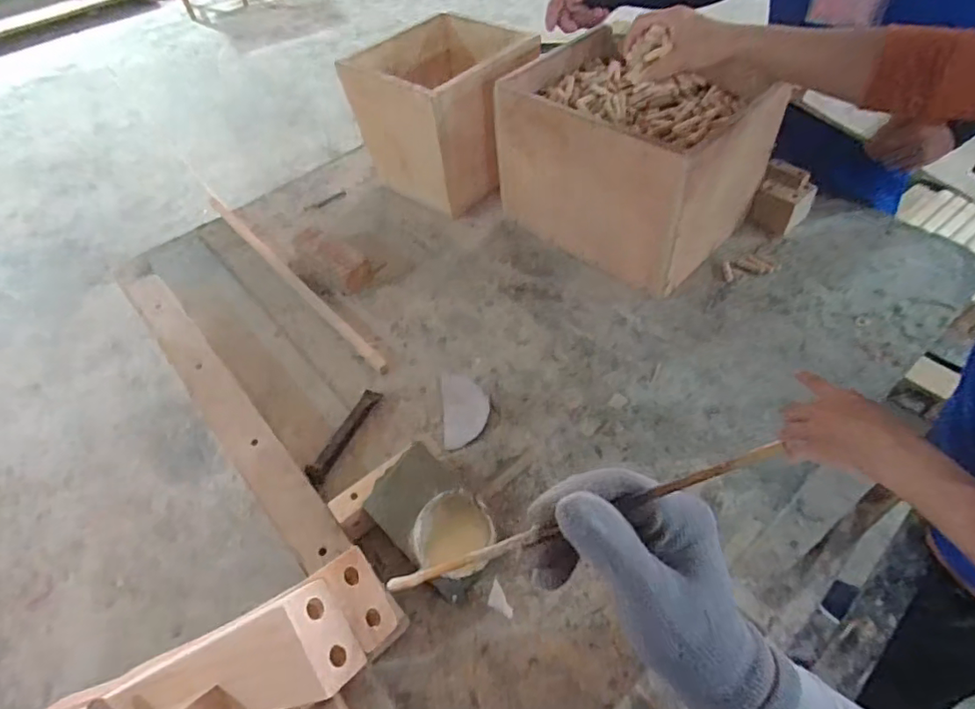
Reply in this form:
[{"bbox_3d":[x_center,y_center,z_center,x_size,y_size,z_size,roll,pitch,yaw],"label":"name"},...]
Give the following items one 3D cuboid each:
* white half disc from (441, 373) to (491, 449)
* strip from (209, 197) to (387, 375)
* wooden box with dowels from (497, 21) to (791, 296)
[{"bbox_3d":[-0.028,0.066,0.718,0.057,0.004,0.110,-7,51,0],"label":"white half disc"},{"bbox_3d":[-0.330,-0.134,0.929,0.020,0.014,0.569,-35,57,-23],"label":"strip"},{"bbox_3d":[0.217,-0.301,0.863,0.265,0.231,0.330,-40,58,-23],"label":"wooden box with dowels"}]

